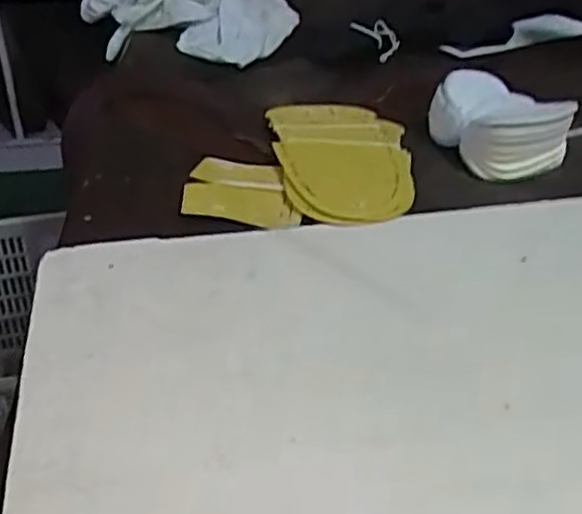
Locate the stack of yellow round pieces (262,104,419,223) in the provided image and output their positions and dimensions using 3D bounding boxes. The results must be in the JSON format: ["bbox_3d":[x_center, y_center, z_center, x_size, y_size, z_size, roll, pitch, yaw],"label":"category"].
[{"bbox_3d":[0.041,-0.078,0.561,0.105,0.017,0.174,-1,35,-4],"label":"stack of yellow round pieces"}]

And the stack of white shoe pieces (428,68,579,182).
[{"bbox_3d":[0.167,-0.111,0.590,0.085,0.046,0.103,-11,37,-18],"label":"stack of white shoe pieces"}]

